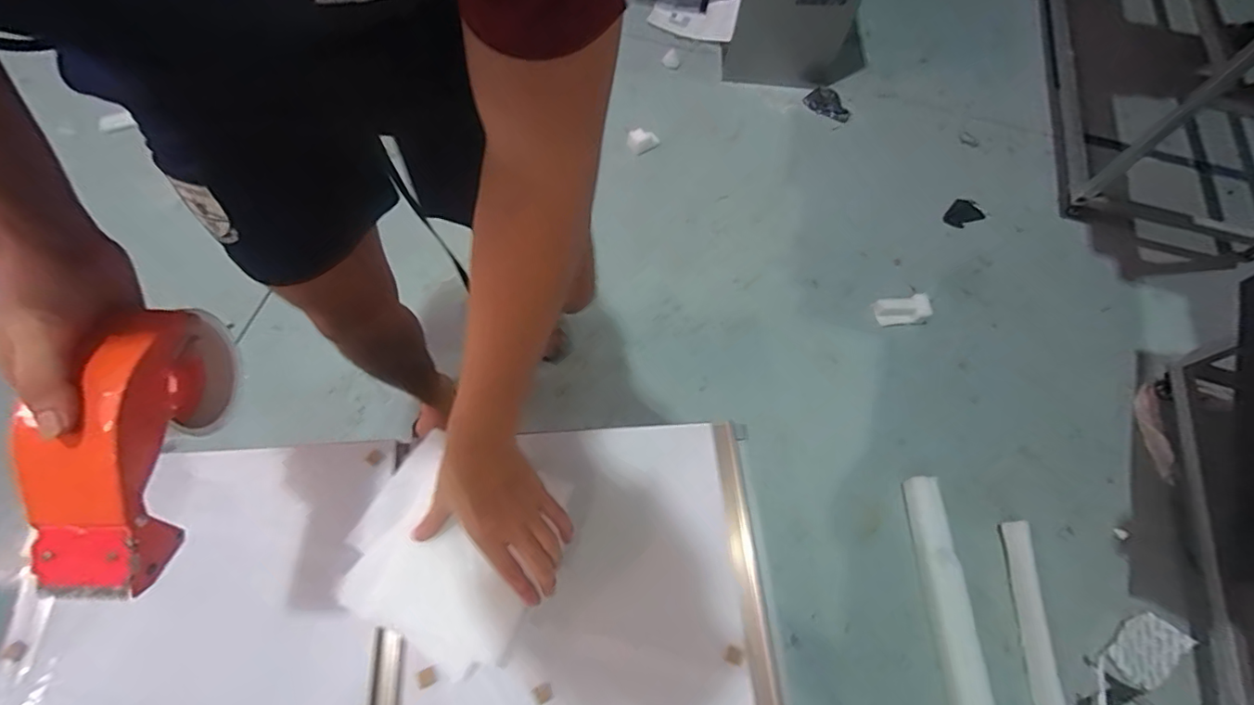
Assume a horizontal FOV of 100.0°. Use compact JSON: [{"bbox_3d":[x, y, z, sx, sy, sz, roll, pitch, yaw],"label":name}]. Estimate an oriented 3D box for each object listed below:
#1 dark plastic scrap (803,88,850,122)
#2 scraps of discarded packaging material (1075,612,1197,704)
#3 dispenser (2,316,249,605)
[{"bbox_3d":[0.635,-0.780,1.652,0.154,0.056,0.075,41,69,14],"label":"dark plastic scrap"},{"bbox_3d":[0.967,0.610,1.013,0.264,0.029,0.095,-29,71,-16],"label":"scraps of discarded packaging material"},{"bbox_3d":[-0.316,0.056,0.325,0.070,0.084,0.172,-3,64,-3],"label":"dispenser"}]

